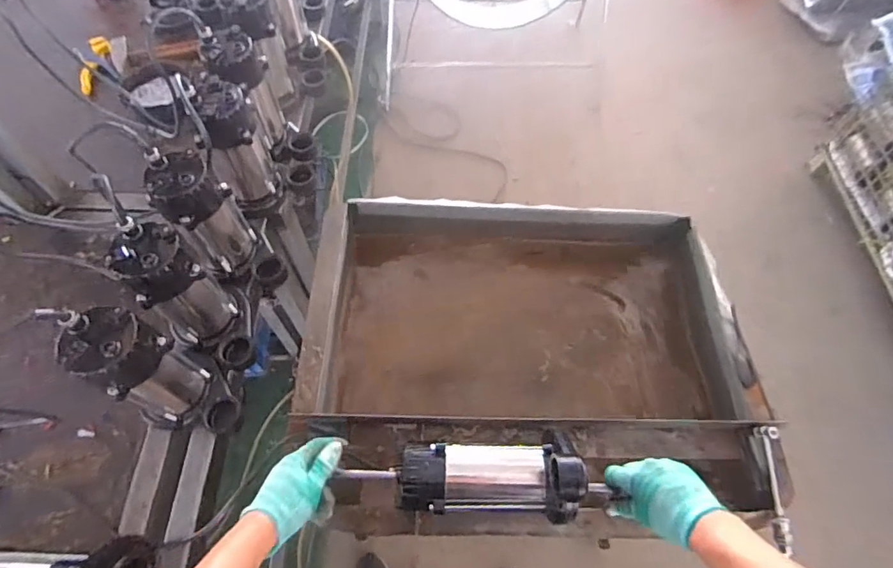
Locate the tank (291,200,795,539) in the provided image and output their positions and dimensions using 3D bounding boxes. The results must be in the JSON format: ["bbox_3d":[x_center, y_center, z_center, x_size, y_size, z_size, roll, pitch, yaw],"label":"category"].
[{"bbox_3d":[0.136,0.139,0.918,0.735,0.251,0.599,2,62,-1],"label":"tank"}]

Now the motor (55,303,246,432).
[{"bbox_3d":[-0.377,0.126,0.646,0.141,0.242,0.098,10,62,3],"label":"motor"}]

